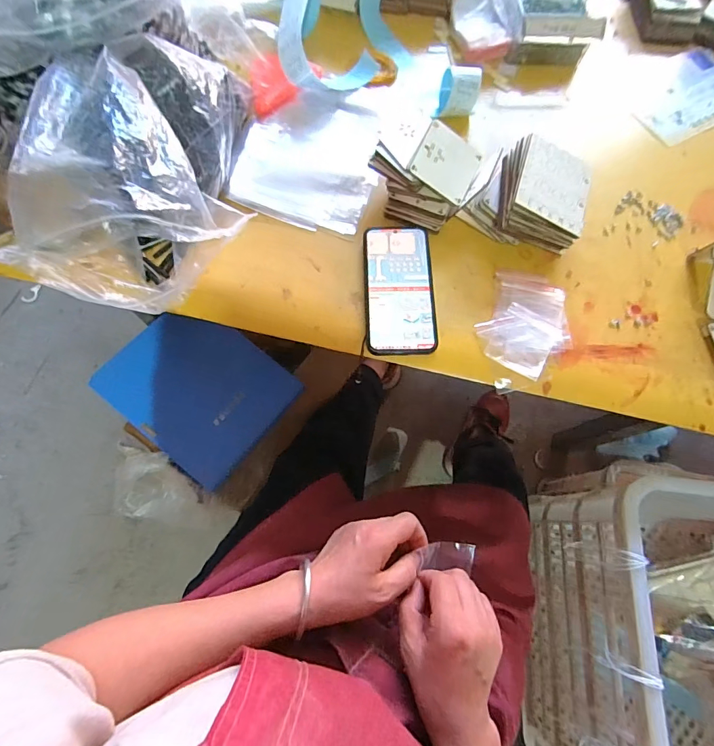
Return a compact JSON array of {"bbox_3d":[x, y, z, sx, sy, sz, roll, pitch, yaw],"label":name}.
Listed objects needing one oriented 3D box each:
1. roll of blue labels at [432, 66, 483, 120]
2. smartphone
[{"bbox_3d":[0.138,-0.377,0.543,0.053,0.058,0.051,4,68,0],"label":"roll of blue labels"},{"bbox_3d":[0.048,-0.098,0.456,0.076,0.012,0.162,0,68,-2],"label":"smartphone"}]

